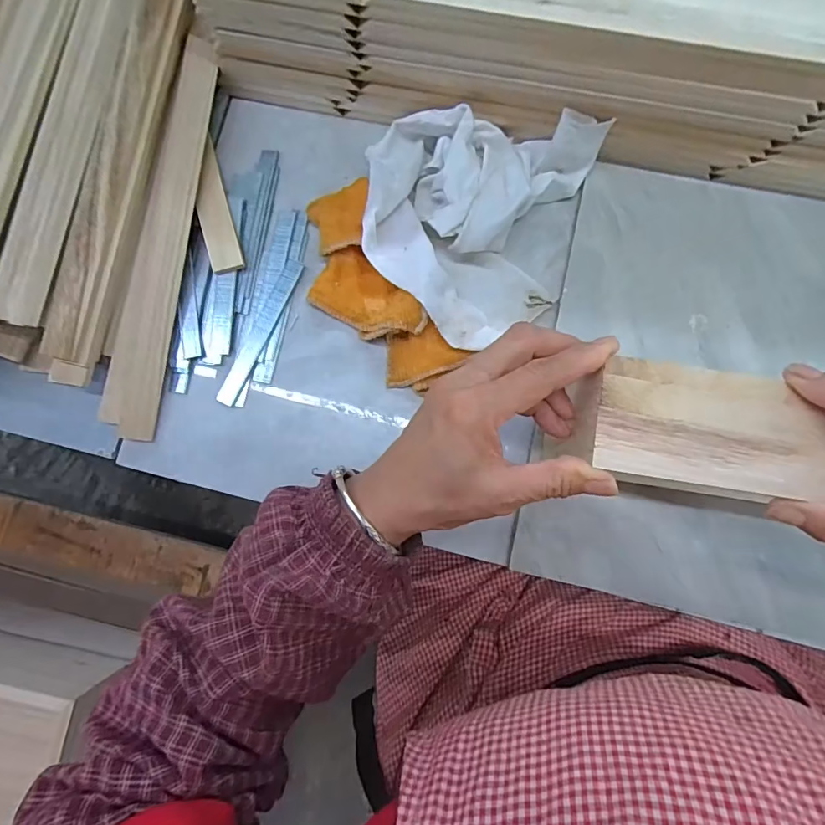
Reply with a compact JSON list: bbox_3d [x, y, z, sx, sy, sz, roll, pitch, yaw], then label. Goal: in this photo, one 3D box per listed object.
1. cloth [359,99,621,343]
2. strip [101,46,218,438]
[{"bbox_3d":[0.041,-0.127,0.330,0.155,0.044,0.158,11,84,1],"label":"cloth"},{"bbox_3d":[-0.173,-0.119,0.336,0.033,0.007,0.274,11,91,-33],"label":"strip"}]

